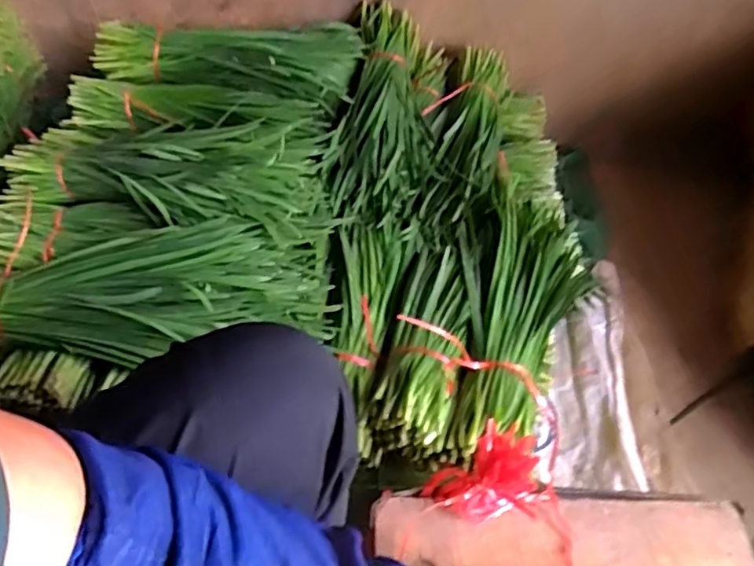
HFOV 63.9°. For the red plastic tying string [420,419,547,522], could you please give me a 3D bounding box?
[{"bbox_3d":[0.103,0.177,0.556,0.110,0.100,0.061,-4,53,-5],"label":"red plastic tying string"}]

